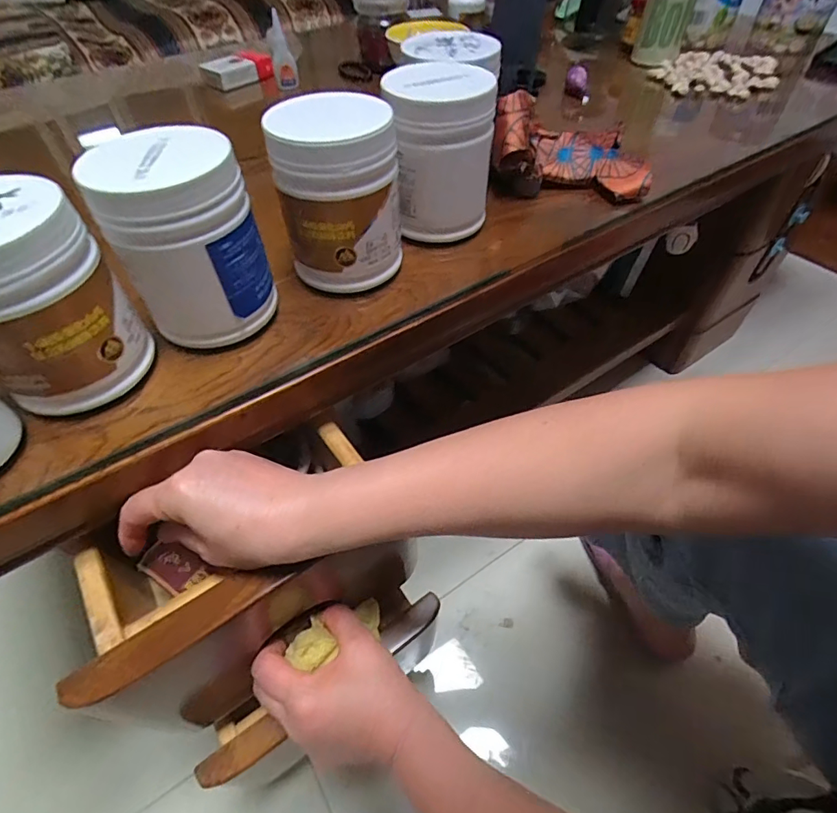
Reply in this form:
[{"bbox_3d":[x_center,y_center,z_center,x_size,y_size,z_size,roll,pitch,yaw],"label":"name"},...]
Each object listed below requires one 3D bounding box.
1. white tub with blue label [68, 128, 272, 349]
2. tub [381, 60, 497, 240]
[{"bbox_3d":[-0.148,-0.109,0.313,0.084,0.113,0.080,-11,51,-8],"label":"white tub with blue label"},{"bbox_3d":[0.016,-0.213,0.399,0.079,0.111,0.083,-1,51,1],"label":"tub"}]

